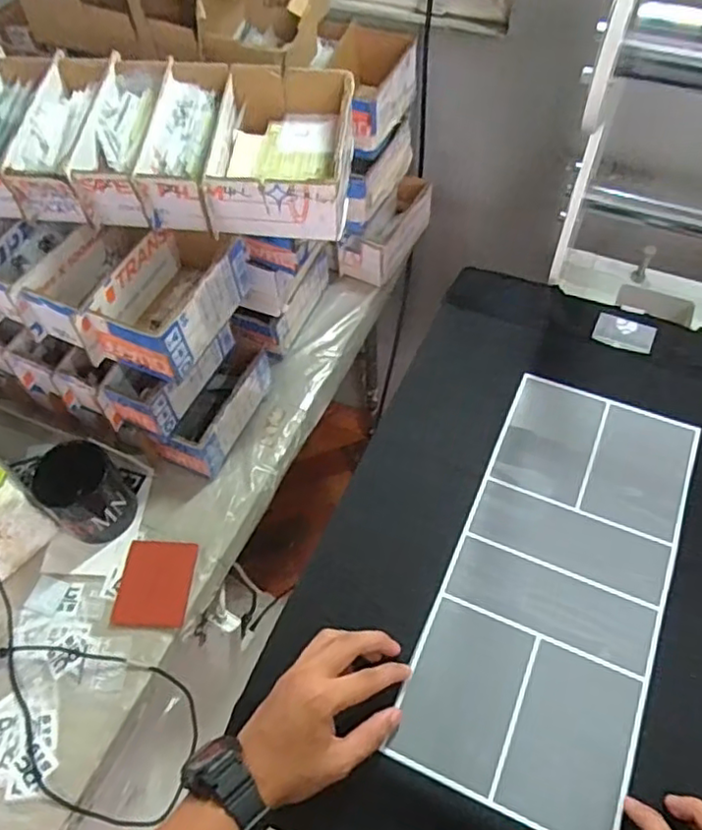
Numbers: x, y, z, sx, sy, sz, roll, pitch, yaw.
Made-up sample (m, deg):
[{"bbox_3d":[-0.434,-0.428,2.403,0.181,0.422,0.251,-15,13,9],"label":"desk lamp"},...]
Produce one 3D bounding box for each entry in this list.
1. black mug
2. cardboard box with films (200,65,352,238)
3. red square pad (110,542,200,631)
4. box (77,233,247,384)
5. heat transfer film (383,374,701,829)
[{"bbox_3d":[-0.296,0.088,0.705,0.094,0.081,0.077,37,66,23],"label":"black mug"},{"bbox_3d":[-0.068,-0.266,0.645,0.127,0.084,0.171,4,57,5],"label":"cardboard box with films"},{"bbox_3d":[-0.213,0.184,0.688,0.077,0.007,0.092,4,57,5],"label":"red square pad"},{"bbox_3d":[-0.185,-0.119,0.652,0.096,0.071,0.165,19,60,14],"label":"box"},{"bbox_3d":[0.182,0.136,0.547,0.169,0.010,0.376,19,61,16],"label":"heat transfer film"}]

